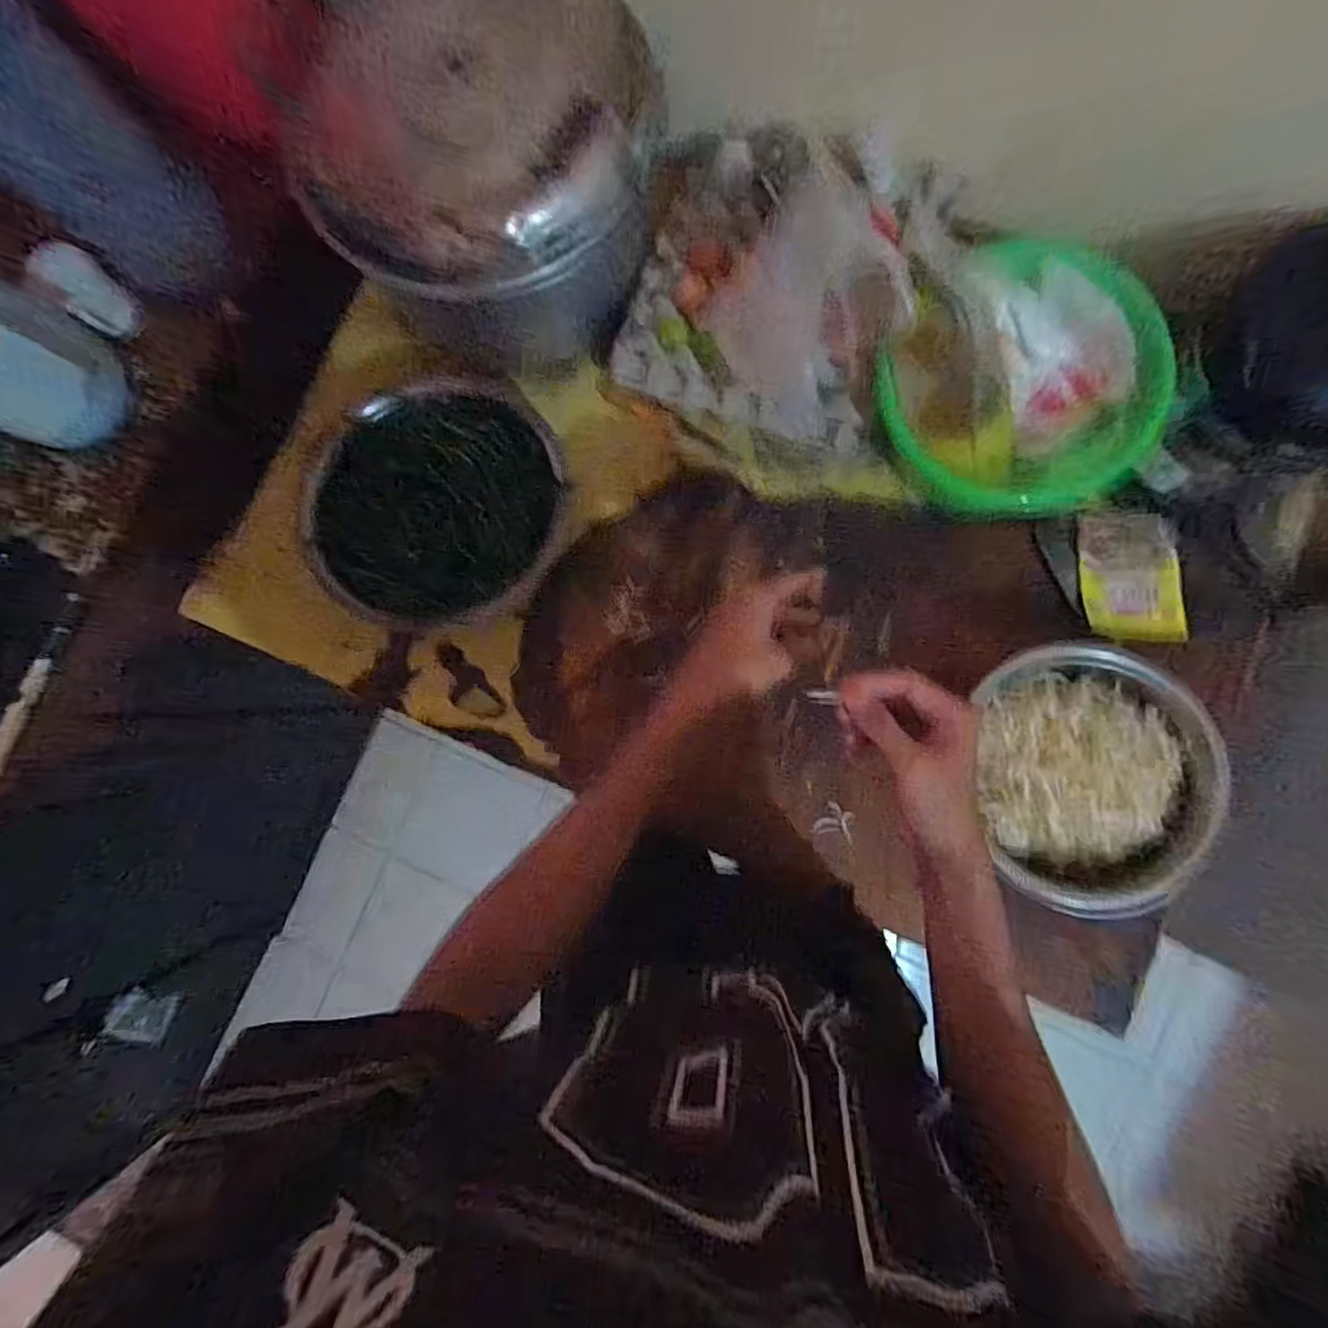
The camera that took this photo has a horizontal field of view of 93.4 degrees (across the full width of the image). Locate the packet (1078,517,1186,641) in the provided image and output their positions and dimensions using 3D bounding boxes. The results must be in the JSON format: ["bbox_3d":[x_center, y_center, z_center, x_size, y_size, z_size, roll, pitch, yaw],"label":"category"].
[{"bbox_3d":[0.540,-0.101,0.720,0.107,0.016,0.143,3,81,6],"label":"packet"}]

